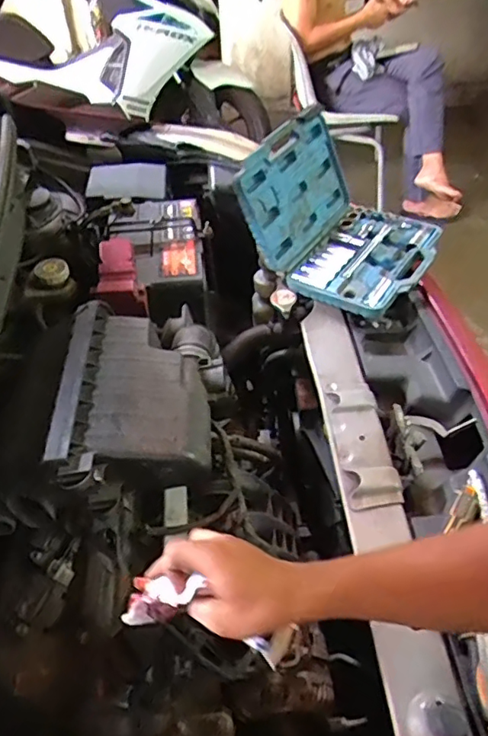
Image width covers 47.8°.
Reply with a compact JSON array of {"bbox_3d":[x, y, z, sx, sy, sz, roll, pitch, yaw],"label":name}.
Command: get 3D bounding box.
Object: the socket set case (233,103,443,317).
[{"bbox_3d":[0.171,-0.255,0.910,0.283,0.185,0.234,26,54,24],"label":"socket set case"}]

